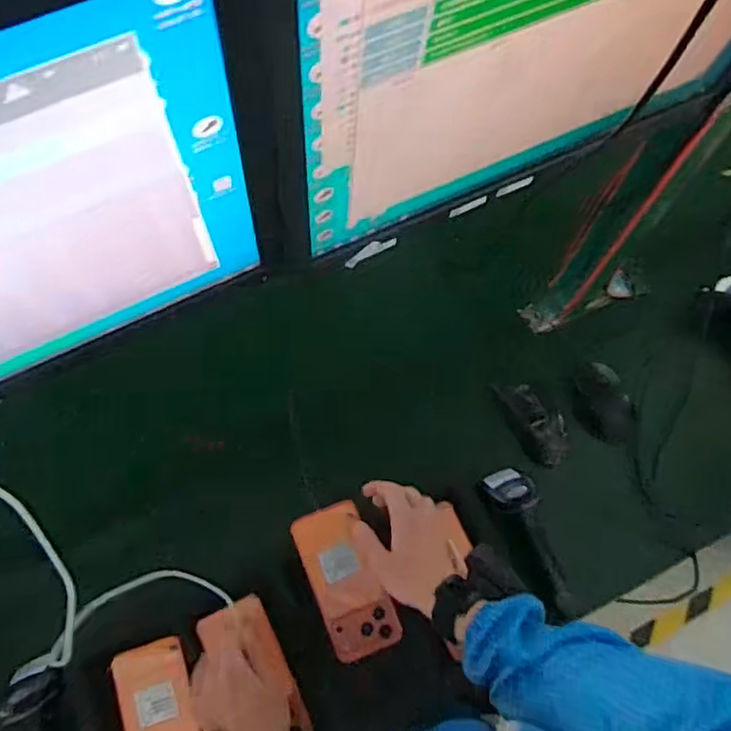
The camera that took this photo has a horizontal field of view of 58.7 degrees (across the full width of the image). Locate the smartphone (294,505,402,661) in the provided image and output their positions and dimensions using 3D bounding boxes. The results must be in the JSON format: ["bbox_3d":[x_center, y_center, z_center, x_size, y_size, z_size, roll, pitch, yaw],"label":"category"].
[{"bbox_3d":[-0.021,0.234,0.709,0.075,0.017,0.157,-23,83,-8],"label":"smartphone"}]

